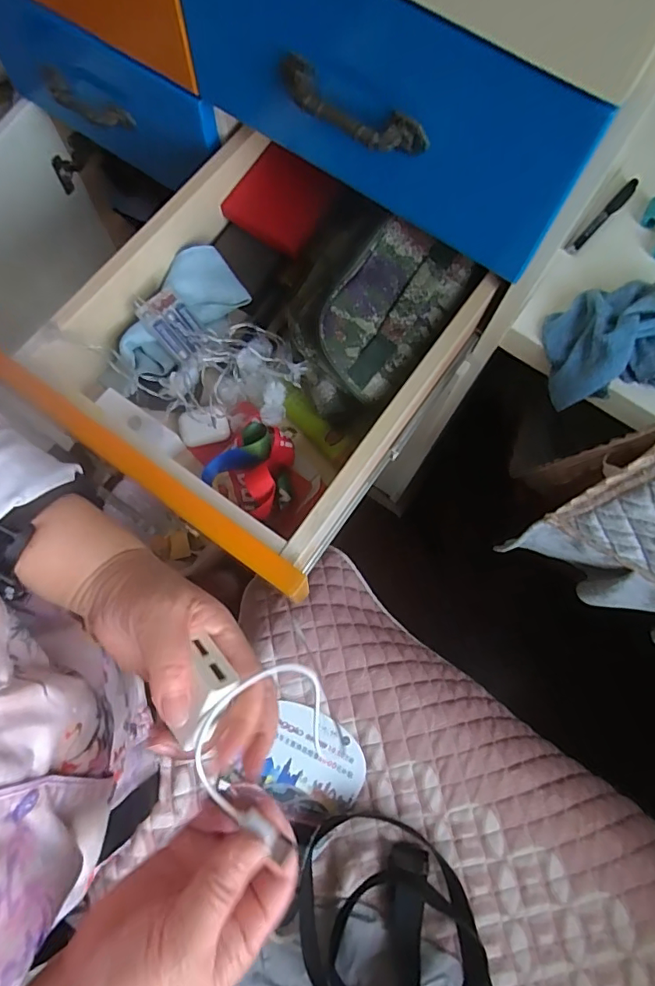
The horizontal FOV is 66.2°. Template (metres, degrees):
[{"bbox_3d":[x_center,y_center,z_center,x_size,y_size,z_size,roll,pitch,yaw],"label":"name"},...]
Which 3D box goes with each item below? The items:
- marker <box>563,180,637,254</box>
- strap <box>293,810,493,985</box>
[{"bbox_3d":[0.333,-0.334,0.602,0.014,0.012,0.146,41,77,9],"label":"marker"},{"bbox_3d":[0.071,0.474,0.557,0.202,0.046,0.193,-2,74,-3],"label":"strap"}]

